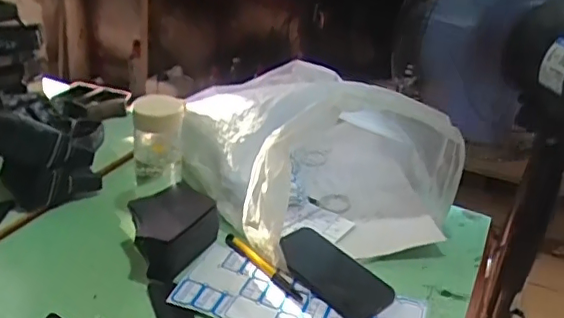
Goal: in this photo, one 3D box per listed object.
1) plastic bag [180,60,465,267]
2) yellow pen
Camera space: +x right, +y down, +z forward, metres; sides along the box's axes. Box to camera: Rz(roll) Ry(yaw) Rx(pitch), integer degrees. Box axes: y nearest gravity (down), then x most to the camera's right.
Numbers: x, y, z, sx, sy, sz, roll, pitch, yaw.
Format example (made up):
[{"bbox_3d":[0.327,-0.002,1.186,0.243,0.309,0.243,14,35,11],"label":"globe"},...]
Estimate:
[{"bbox_3d":[0.033,-0.027,0.778,0.273,0.182,0.355,-18,38,-38],"label":"plastic bag"},{"bbox_3d":[-0.023,0.123,0.673,0.012,0.010,0.130,-20,39,-39],"label":"yellow pen"}]

